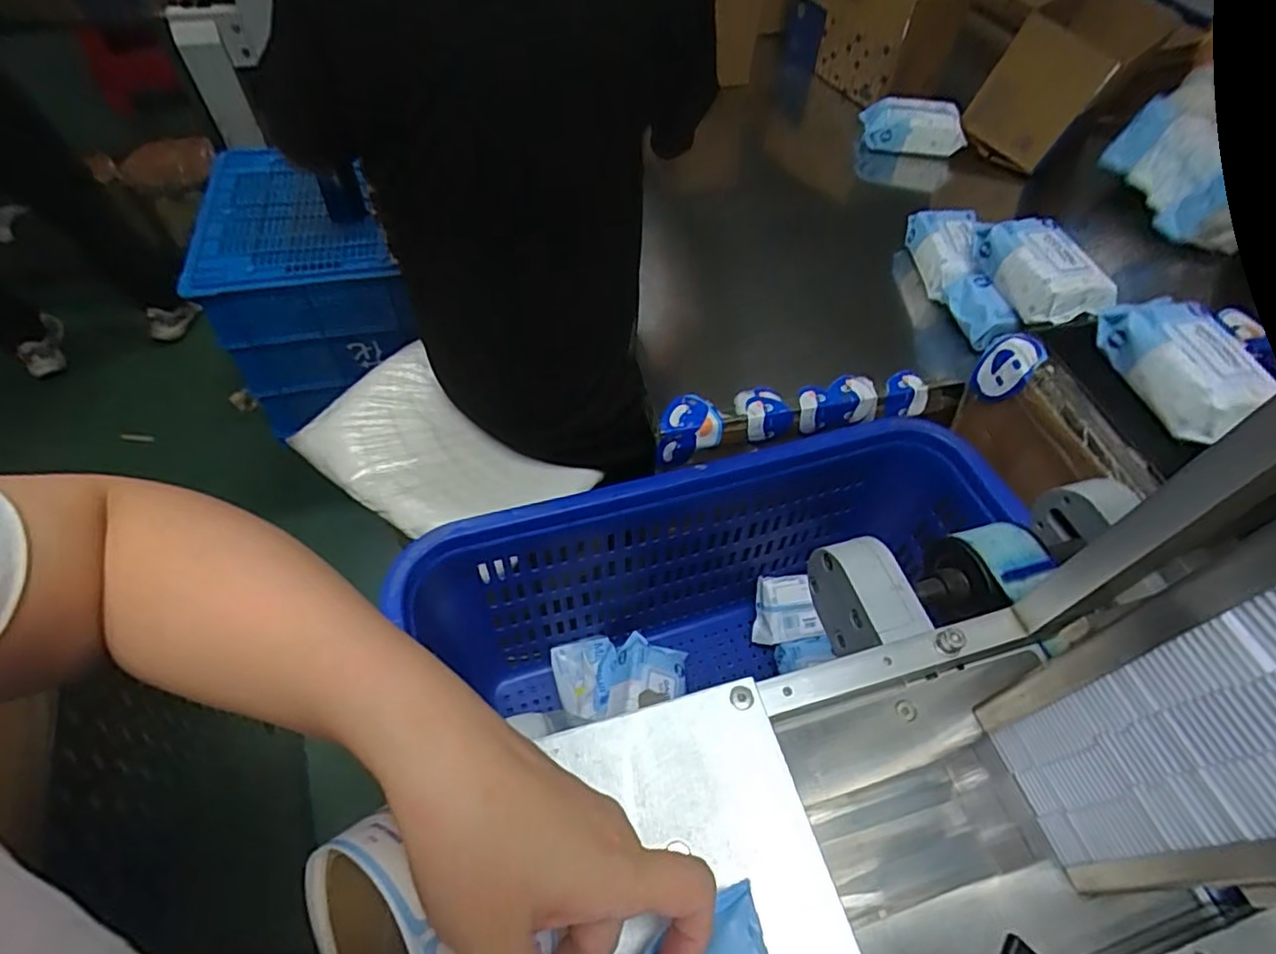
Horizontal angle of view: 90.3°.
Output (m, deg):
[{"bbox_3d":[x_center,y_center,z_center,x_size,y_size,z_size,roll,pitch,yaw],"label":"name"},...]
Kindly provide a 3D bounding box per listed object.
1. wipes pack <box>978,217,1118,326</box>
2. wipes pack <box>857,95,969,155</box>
[{"bbox_3d":[0.528,-0.265,0.820,0.100,0.059,0.155,-12,56,-11],"label":"wipes pack"},{"bbox_3d":[0.505,-0.644,1.161,0.173,0.078,0.068,5,55,1],"label":"wipes pack"}]

